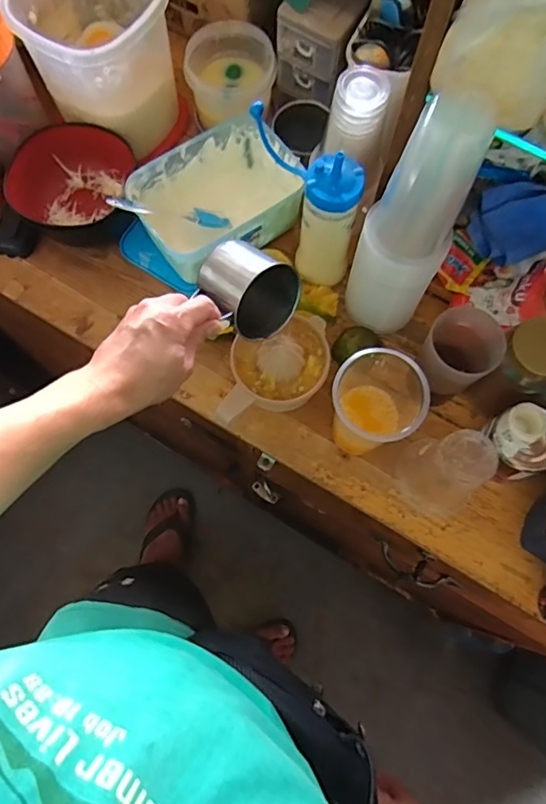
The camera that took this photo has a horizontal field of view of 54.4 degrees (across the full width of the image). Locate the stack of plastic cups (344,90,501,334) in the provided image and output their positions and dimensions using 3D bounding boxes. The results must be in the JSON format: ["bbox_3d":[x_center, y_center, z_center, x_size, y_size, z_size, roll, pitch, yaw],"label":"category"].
[{"bbox_3d":[0.137,-0.171,0.543,0.084,0.296,0.083,-19,75,-5],"label":"stack of plastic cups"}]

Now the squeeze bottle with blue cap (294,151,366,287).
[{"bbox_3d":[0.062,-0.207,0.614,0.065,0.169,0.064,9,75,3],"label":"squeeze bottle with blue cap"}]

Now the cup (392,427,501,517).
[{"bbox_3d":[0.185,0.078,0.570,0.087,0.128,0.073,37,78,10],"label":"cup"}]

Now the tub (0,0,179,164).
[{"bbox_3d":[-0.211,-0.437,0.673,0.165,0.163,0.168,43,79,11],"label":"tub"}]

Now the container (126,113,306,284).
[{"bbox_3d":[-0.066,-0.255,0.681,0.197,0.081,0.142,-33,77,-8],"label":"container"}]

